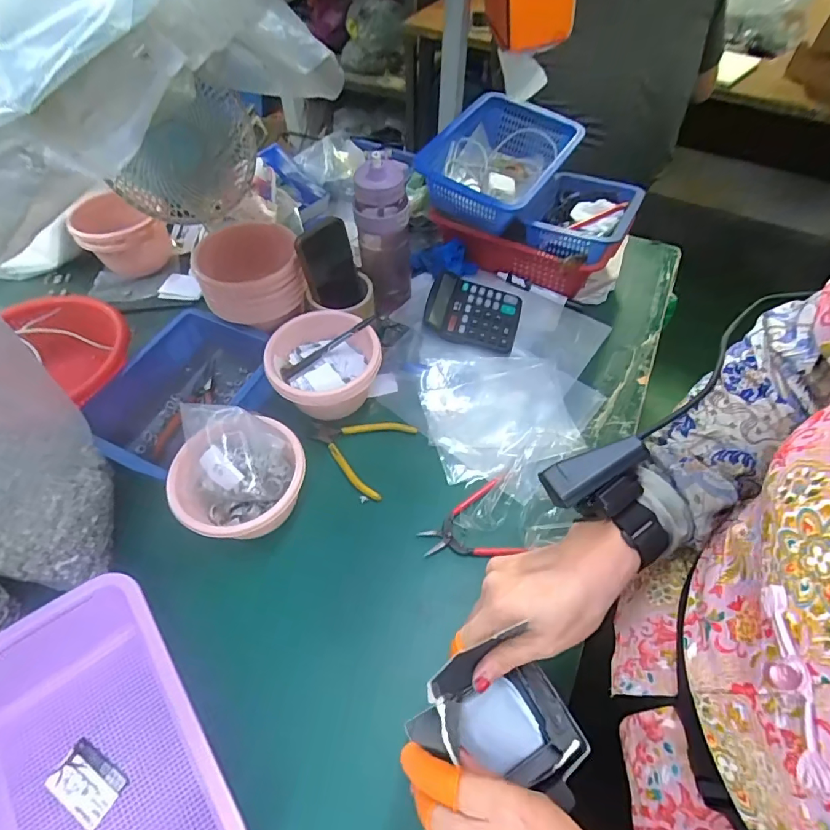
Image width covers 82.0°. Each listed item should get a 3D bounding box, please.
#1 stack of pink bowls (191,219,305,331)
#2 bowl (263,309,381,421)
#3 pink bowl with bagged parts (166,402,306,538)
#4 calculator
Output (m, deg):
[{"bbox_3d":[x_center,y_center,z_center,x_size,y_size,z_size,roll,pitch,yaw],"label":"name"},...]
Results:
[{"bbox_3d":[-0.242,-0.208,0.709,0.142,0.092,0.128,-15,56,-10],"label":"stack of pink bowls"},{"bbox_3d":[-0.128,-0.064,0.673,0.146,0.095,0.149,0,55,0],"label":"bowl"},{"bbox_3d":[-0.207,0.081,0.564,0.143,0.112,0.139,0,55,0],"label":"pink bowl with bagged parts"},{"bbox_3d":[0.095,-0.167,0.768,0.142,0.045,0.117,13,56,9],"label":"calculator"}]

